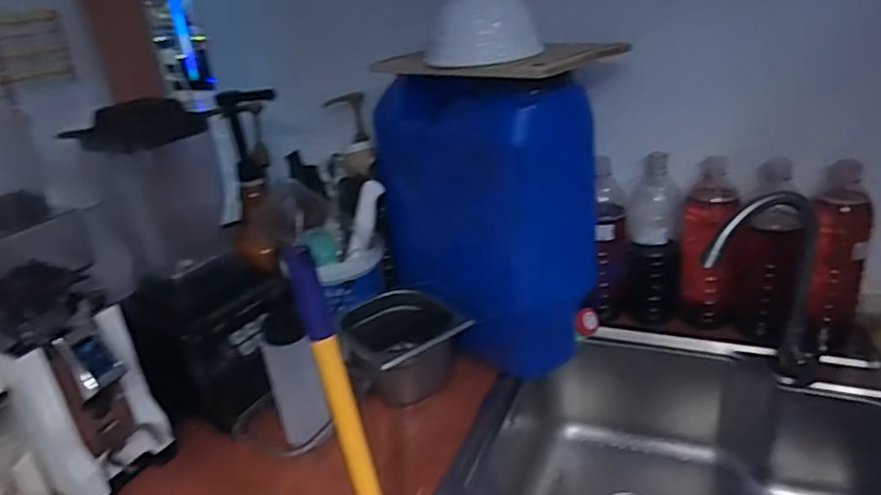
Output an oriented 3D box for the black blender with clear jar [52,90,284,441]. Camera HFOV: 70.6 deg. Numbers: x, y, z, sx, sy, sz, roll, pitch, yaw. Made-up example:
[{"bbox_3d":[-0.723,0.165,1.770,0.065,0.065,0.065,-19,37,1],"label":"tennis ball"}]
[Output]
[{"bbox_3d":[-0.339,0.022,0.825,0.157,0.395,0.215,-19,28,-26],"label":"black blender with clear jar"}]

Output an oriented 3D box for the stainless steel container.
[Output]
[{"bbox_3d":[-0.055,0.148,0.901,0.160,0.102,0.169,-19,28,-27],"label":"stainless steel container"}]

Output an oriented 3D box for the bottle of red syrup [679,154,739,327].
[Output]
[{"bbox_3d":[0.405,-0.007,0.946,0.073,0.252,0.063,3,26,19],"label":"bottle of red syrup"}]

